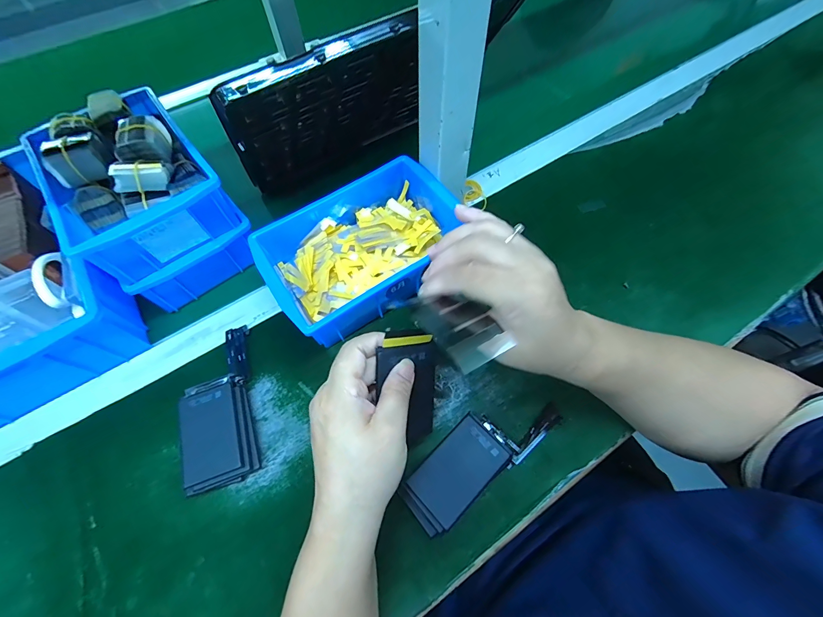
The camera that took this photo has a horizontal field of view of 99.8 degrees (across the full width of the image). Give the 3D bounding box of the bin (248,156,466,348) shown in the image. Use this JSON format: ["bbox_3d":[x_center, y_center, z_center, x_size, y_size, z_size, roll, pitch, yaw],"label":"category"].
[{"bbox_3d":[-0.052,-0.063,0.376,0.198,0.071,0.148,-30,65,-13],"label":"bin"}]

